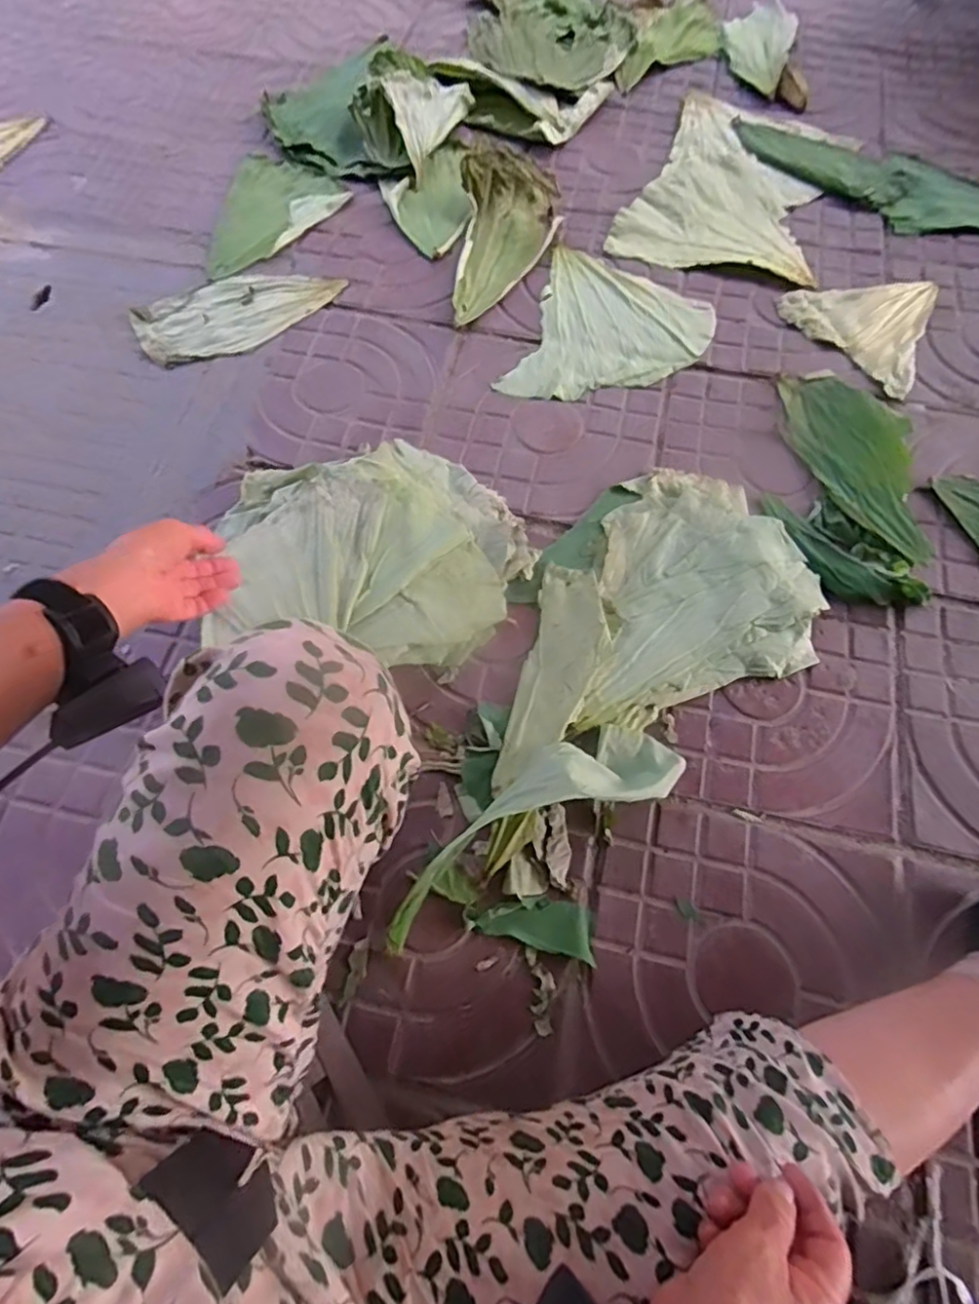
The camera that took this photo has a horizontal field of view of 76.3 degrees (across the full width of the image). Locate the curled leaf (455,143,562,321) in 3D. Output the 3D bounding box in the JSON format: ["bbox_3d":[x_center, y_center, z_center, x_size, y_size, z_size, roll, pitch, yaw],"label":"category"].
[{"bbox_3d":[0.027,-0.645,0.947,0.146,0.058,0.322,2,68,2],"label":"curled leaf"}]

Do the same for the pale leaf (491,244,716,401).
[{"bbox_3d":[0.179,-0.453,0.899,0.251,0.014,0.285,17,69,8],"label":"pale leaf"}]

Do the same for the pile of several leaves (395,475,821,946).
[{"bbox_3d":[0.132,0.008,0.681,0.573,0.058,0.294,-42,73,-15],"label":"pile of several leaves"}]

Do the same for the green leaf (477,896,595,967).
[{"bbox_3d":[0.047,0.264,0.608,0.108,0.012,0.046,13,68,6],"label":"green leaf"}]

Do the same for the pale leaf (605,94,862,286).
[{"bbox_3d":[0.399,-0.763,1.021,0.305,0.014,0.429,18,69,8],"label":"pale leaf"}]

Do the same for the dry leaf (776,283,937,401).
[{"bbox_3d":[0.568,-0.495,0.911,0.213,0.013,0.215,-41,73,-15],"label":"dry leaf"}]

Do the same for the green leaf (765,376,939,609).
[{"bbox_3d":[0.437,-0.220,0.785,0.173,0.038,0.342,2,68,1],"label":"green leaf"}]

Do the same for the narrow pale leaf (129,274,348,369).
[{"bbox_3d":[-0.370,-0.504,0.923,0.296,0.010,0.148,-23,69,-9],"label":"narrow pale leaf"}]

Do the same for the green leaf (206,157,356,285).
[{"bbox_3d":[-0.378,-0.704,1.002,0.199,0.011,0.265,32,71,13],"label":"green leaf"}]

